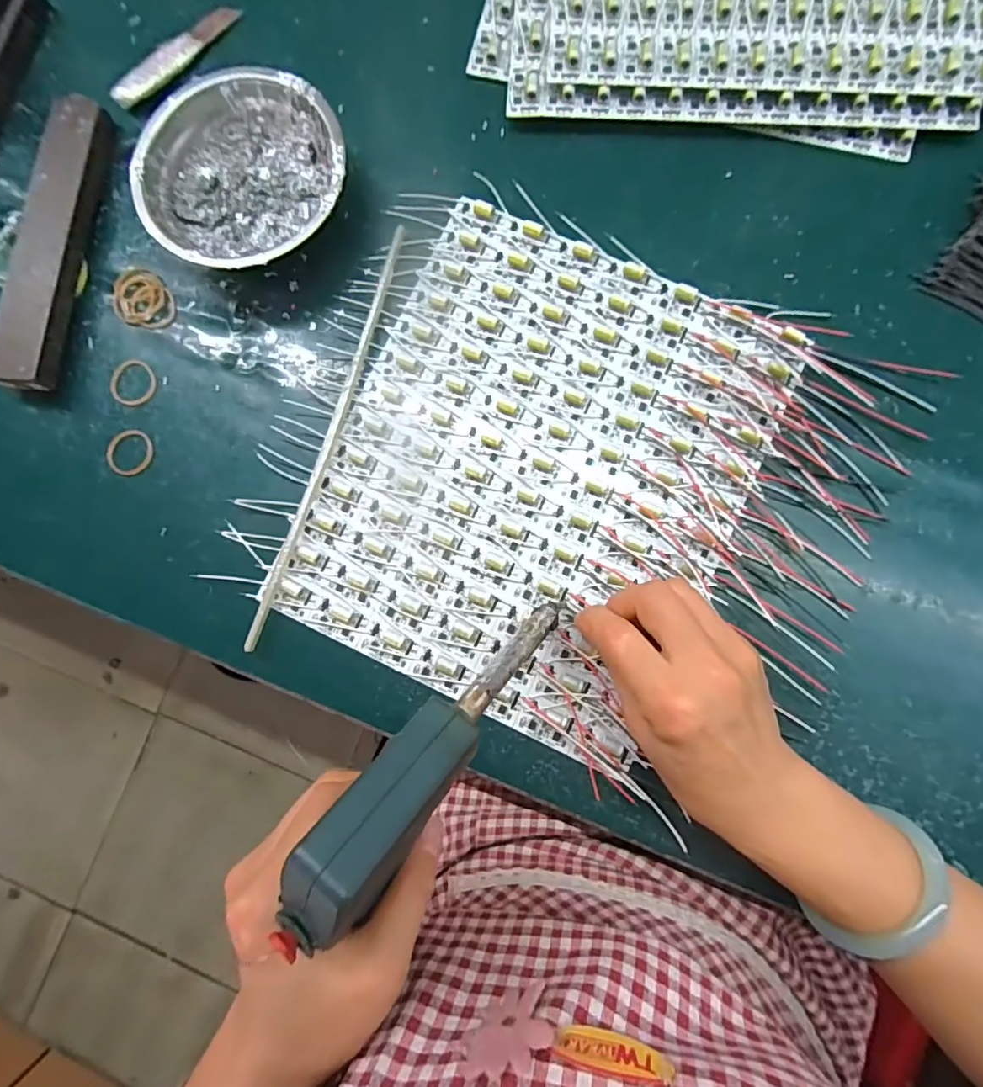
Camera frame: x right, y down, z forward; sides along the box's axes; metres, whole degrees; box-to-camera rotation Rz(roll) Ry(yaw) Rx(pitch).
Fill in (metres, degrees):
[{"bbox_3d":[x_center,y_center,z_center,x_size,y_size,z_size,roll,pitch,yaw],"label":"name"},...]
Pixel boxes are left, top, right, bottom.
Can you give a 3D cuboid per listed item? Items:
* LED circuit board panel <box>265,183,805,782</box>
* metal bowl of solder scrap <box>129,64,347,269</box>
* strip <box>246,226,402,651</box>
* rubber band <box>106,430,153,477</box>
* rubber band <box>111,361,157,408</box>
[{"bbox_3d":[0.028,-0.045,0.318,0.243,0.011,0.281,25,87,6],"label":"LED circuit board panel"},{"bbox_3d":[-0.152,-0.230,0.332,0.124,0.039,0.121,0,85,4],"label":"metal bowl of solder scrap"},{"bbox_3d":[-0.100,-0.068,0.324,0.010,0.010,0.275,18,86,5],"label":"strip"},{"bbox_3d":[-0.234,-0.059,0.336,0.030,0.004,0.031,0,85,4],"label":"rubber band"},{"bbox_3d":[-0.236,-0.105,0.342,0.032,0.004,0.030,0,85,4],"label":"rubber band"}]

